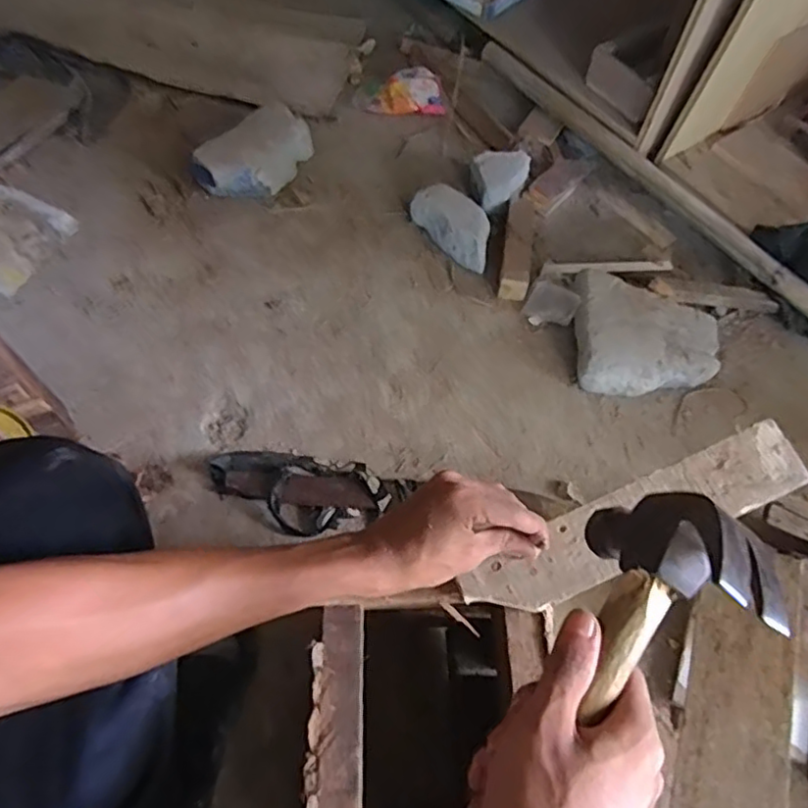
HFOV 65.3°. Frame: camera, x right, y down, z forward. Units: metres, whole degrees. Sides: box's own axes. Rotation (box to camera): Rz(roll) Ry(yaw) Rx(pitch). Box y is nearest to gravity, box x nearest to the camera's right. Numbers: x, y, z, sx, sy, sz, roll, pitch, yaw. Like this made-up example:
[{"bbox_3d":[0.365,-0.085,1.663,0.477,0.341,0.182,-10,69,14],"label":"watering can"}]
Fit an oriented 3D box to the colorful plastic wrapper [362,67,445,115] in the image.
[{"bbox_3d":[0.002,-0.593,1.199,0.149,0.042,0.093,-1,60,-5],"label":"colorful plastic wrapper"}]

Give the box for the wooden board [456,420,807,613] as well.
[{"bbox_3d":[0.182,0.093,0.490,0.284,0.015,0.056,-24,65,-8],"label":"wooden board"}]

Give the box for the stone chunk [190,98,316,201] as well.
[{"bbox_3d":[-0.243,-0.420,1.060,0.118,0.070,0.205,29,62,12],"label":"stone chunk"}]

